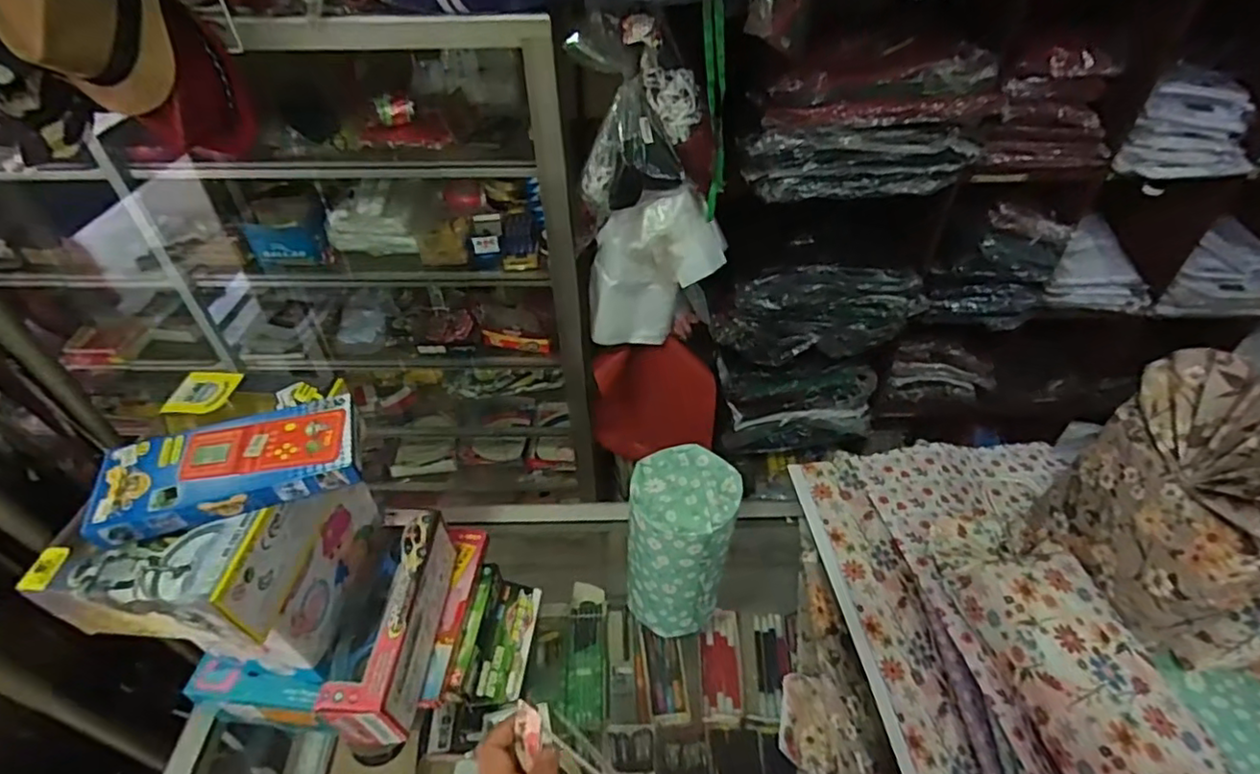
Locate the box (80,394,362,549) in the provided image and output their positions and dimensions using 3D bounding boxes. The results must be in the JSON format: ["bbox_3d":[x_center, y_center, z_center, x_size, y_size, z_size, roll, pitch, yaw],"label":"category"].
[{"bbox_3d":[-0.299,0.060,0.472,0.176,0.026,0.081,-15,47,-14],"label":"box"}]

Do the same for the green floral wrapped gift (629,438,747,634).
[{"bbox_3d":[0.054,0.167,0.666,0.105,0.187,0.112,11,46,11],"label":"green floral wrapped gift"}]

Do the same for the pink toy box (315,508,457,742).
[{"bbox_3d":[-0.225,0.226,0.604,0.055,0.081,0.198,1,45,2],"label":"pink toy box"}]

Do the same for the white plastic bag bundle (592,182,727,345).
[{"bbox_3d":[0.047,-0.216,1.170,0.242,0.346,0.112,-1,45,-1],"label":"white plastic bag bundle"}]

